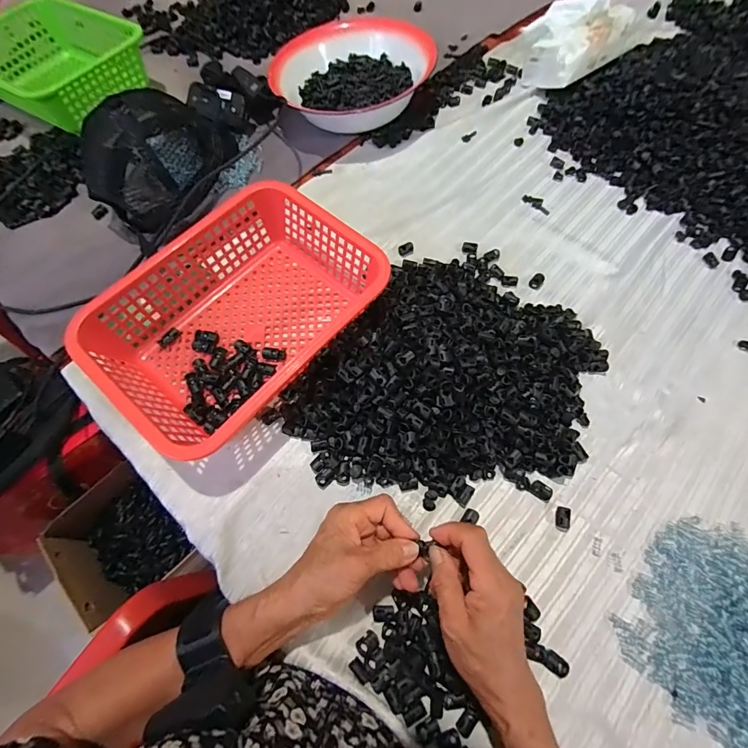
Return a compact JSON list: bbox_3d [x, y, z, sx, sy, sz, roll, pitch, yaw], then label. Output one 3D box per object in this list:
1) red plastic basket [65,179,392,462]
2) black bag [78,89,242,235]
[{"bbox_3d":[-0.146,-0.066,0.456,0.216,0.084,0.301,37,73,16],"label":"red plastic basket"},{"bbox_3d":[-0.301,-0.309,0.553,0.142,0.128,0.218,18,68,9],"label":"black bag"}]

